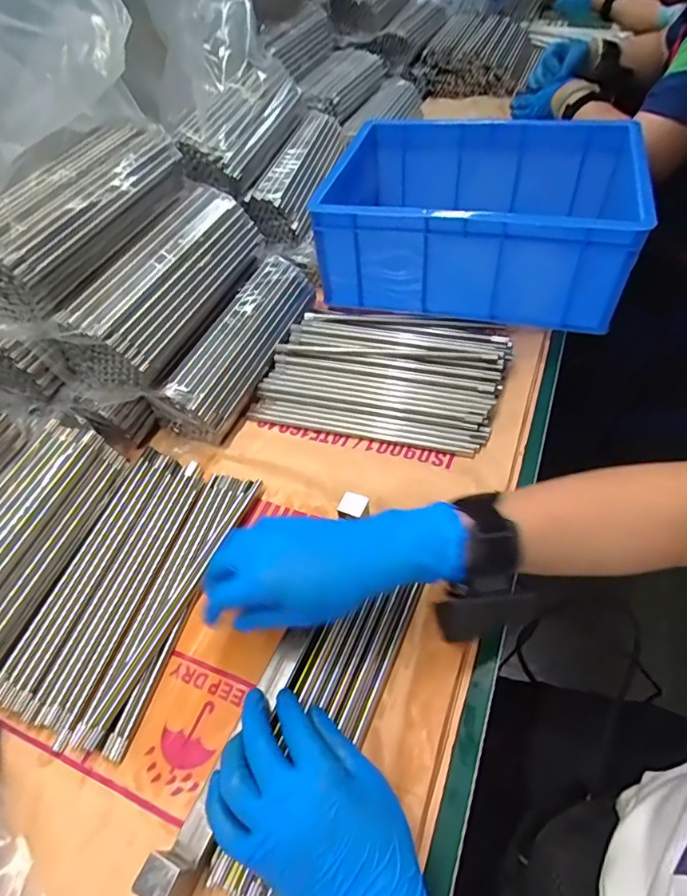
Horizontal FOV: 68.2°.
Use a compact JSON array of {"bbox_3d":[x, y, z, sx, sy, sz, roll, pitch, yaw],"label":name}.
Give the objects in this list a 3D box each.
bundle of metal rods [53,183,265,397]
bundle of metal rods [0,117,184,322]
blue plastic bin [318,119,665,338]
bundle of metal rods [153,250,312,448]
[{"bbox_3d":[-0.178,-0.165,0.508,0.093,0.081,0.249,14,55,17],"label":"bundle of metal rods"},{"bbox_3d":[-0.245,-0.226,0.470,0.088,0.079,0.245,17,56,19],"label":"bundle of metal rods"},{"bbox_3d":[0.152,-0.283,0.610,0.341,0.118,0.257,9,54,12],"label":"blue plastic bin"},{"bbox_3d":[-0.108,-0.115,0.552,0.070,0.065,0.236,18,56,17],"label":"bundle of metal rods"}]

